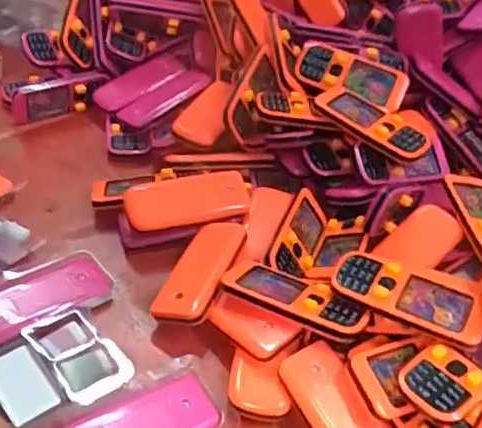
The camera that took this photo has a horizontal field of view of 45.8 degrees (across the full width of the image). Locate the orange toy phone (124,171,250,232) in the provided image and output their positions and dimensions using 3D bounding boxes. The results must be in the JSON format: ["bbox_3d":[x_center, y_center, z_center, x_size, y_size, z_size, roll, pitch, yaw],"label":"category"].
[{"bbox_3d":[-0.045,-0.012,0.488,0.104,0.015,0.044,-11,74,-14],"label":"orange toy phone"}]

